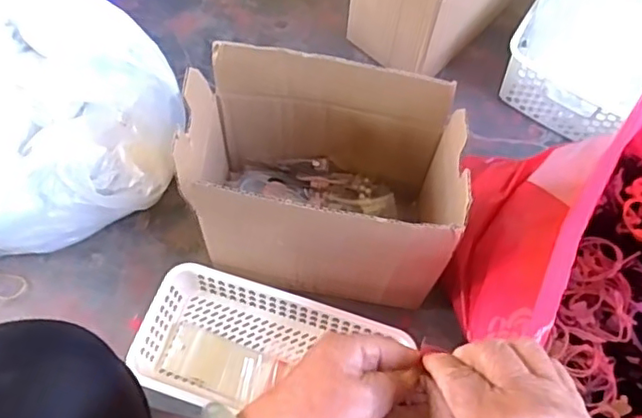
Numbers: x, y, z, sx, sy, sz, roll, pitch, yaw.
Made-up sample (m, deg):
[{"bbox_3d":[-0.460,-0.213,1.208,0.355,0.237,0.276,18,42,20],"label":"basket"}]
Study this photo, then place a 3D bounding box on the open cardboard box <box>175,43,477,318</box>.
[{"bbox_3d":[0.001,-0.020,0.581,0.239,0.196,0.149,12,62,3],"label":"open cardboard box"}]

